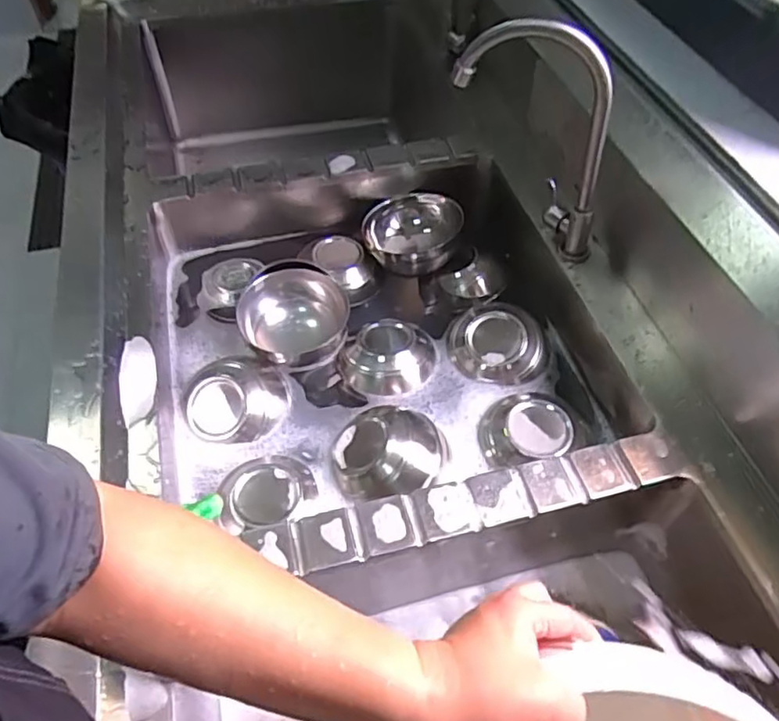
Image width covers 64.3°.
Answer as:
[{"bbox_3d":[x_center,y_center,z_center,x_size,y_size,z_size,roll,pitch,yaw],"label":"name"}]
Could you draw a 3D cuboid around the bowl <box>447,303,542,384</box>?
[{"bbox_3d":[0.144,-0.031,0.816,0.121,0.060,0.113,0,52,0],"label":"bowl"}]

